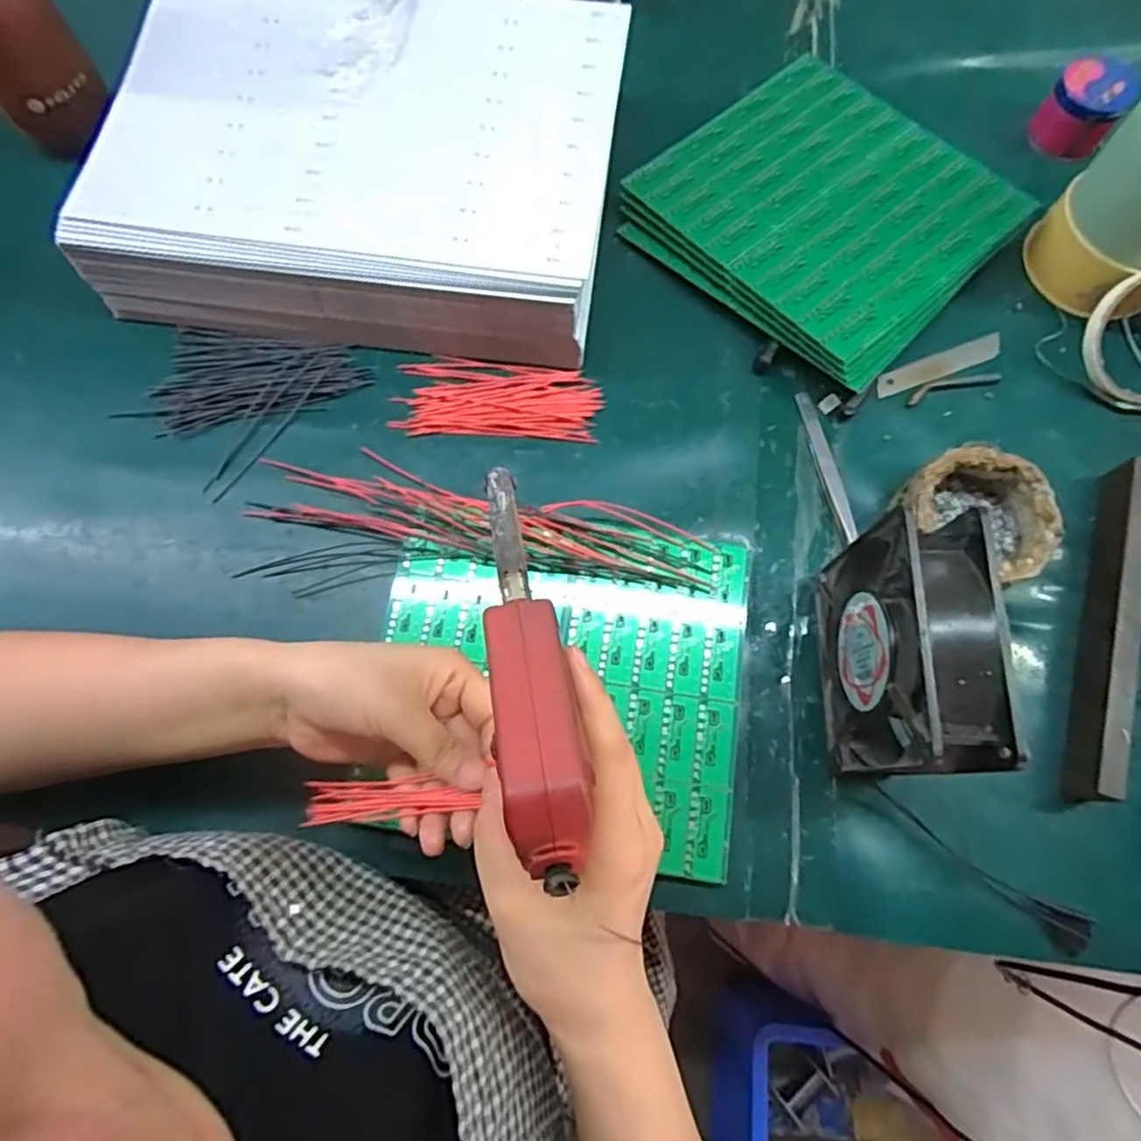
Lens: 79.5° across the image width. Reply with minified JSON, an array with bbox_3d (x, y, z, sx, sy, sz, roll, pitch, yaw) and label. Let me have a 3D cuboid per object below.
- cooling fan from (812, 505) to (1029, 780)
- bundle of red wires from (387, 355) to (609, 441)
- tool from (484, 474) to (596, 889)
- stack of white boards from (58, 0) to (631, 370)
[{"bbox_3d":[0.170,0.044,0.356,0.045,0.118,0.120,2,74,1],"label":"cooling fan"},{"bbox_3d":[-0.049,-0.116,0.463,0.134,0.005,0.056,4,74,1],"label":"bundle of red wires"},{"bbox_3d":[-0.018,0.025,0.263,0.026,0.028,0.171,-9,52,-3],"label":"tool"},{"bbox_3d":[-0.137,-0.282,0.474,0.323,0.067,0.249,7,74,2],"label":"stack of white boards"}]

